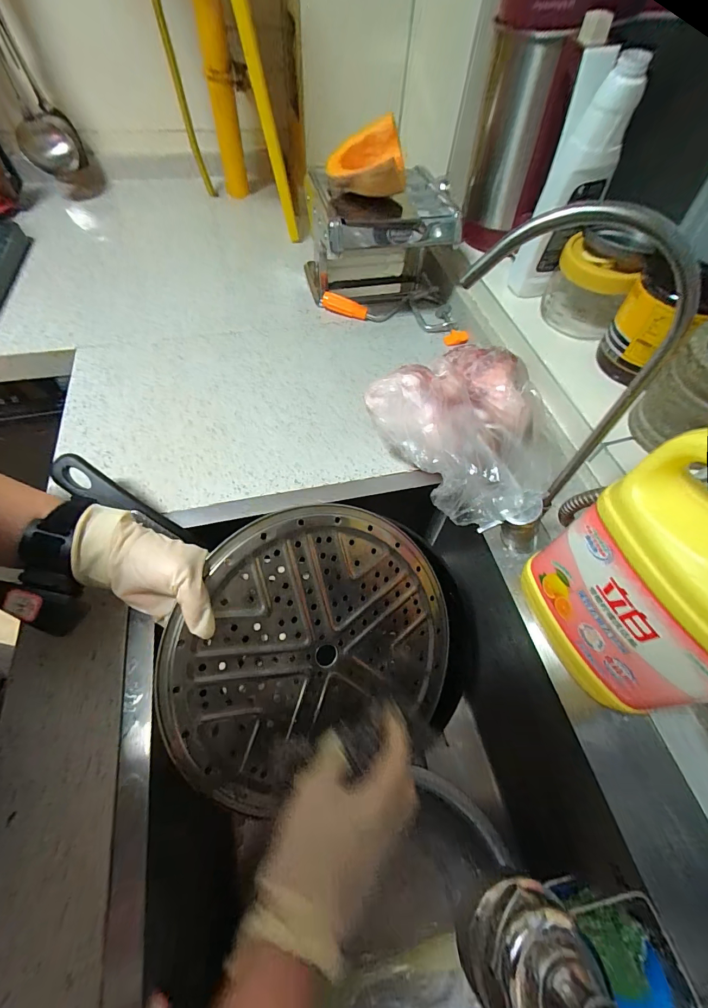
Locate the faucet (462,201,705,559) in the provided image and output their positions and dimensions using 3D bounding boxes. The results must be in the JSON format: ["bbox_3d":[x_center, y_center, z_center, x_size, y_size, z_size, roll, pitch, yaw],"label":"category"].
[{"bbox_3d":[0.131,-0.057,0.306,0.140,0.300,0.030,20,60,10],"label":"faucet"}]

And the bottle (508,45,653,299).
[{"bbox_3d":[0.242,-0.348,0.435,0.062,0.214,0.067,18,59,7],"label":"bottle"}]

